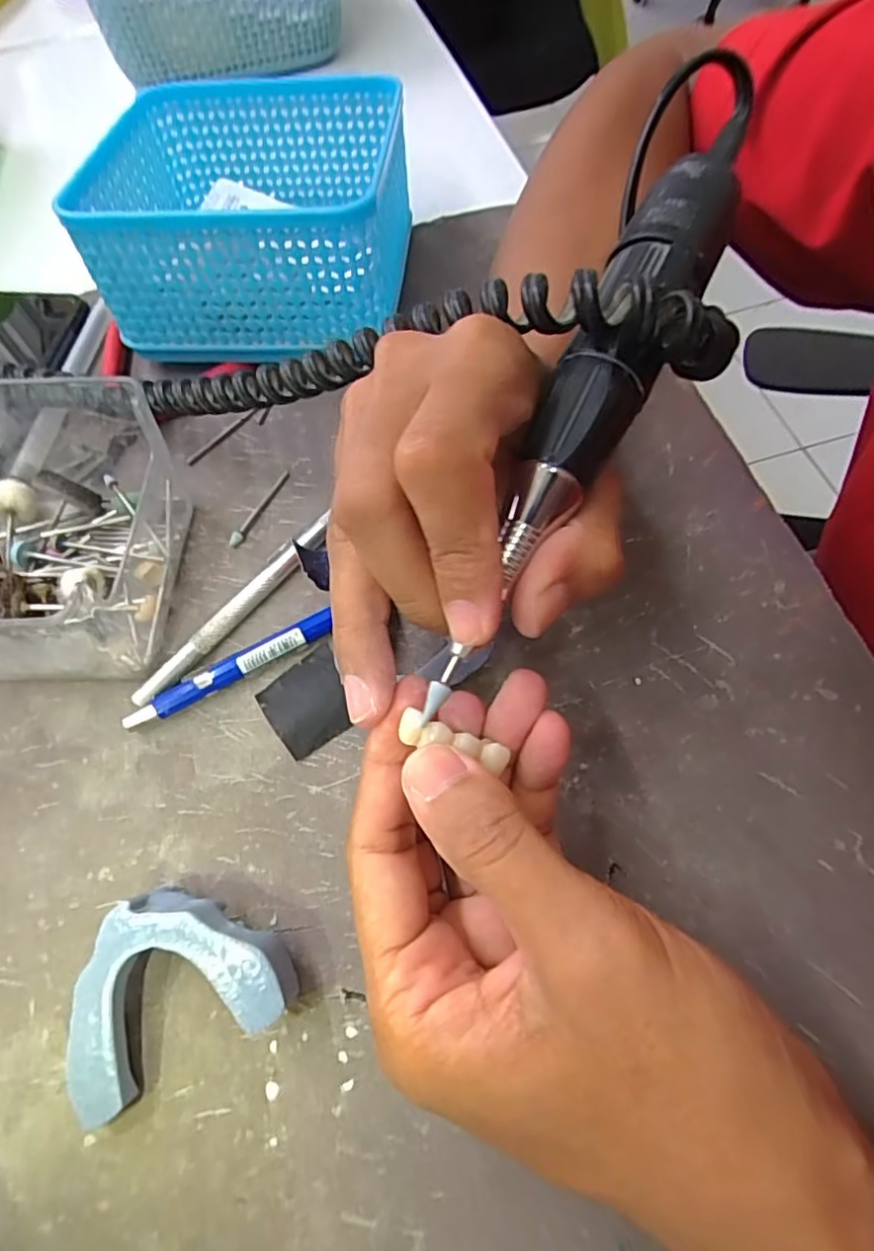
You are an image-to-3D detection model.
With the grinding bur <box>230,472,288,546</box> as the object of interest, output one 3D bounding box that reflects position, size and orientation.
[{"bbox_3d":[-0.075,-0.050,0.263,0.005,0.004,0.042,22,68,12],"label":"grinding bur"}]

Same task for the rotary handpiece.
[{"bbox_3d":[0.047,-0.071,0.166,0.025,0.020,0.196,25,81,13],"label":"rotary handpiece"}]

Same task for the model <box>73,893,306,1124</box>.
[{"bbox_3d":[-0.075,0.101,0.179,0.064,0.025,0.046,-26,65,-9],"label":"model"}]

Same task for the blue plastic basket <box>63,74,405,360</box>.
[{"bbox_3d":[-0.084,-0.193,0.293,0.126,0.073,0.131,1,64,4],"label":"blue plastic basket"}]

